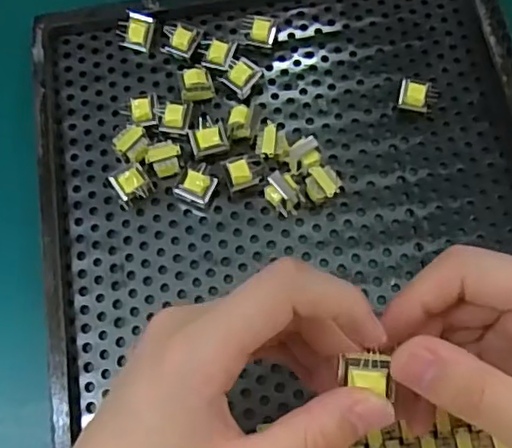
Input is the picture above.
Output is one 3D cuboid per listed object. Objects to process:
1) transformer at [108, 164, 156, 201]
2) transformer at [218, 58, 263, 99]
[{"bbox_3d":[-0.067,-0.020,0.338,0.019,0.019,0.018,-35,73,-10],"label":"transformer"},{"bbox_3d":[-0.009,-0.086,0.361,0.019,0.015,0.019,39,76,14],"label":"transformer"}]

